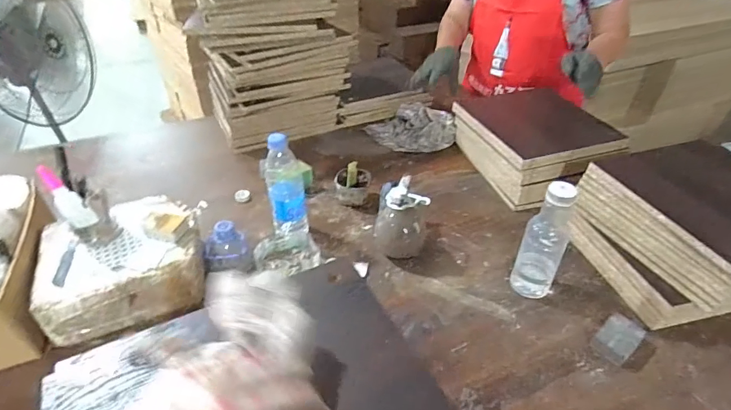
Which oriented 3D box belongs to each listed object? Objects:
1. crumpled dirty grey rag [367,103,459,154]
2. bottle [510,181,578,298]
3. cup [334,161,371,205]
[{"bbox_3d":[0.118,-0.207,1.109,0.220,0.095,0.122,16,41,18],"label":"crumpled dirty grey rag"},{"bbox_3d":[0.286,0.060,0.681,0.052,0.210,0.058,-16,41,-20],"label":"bottle"},{"bbox_3d":[-0.027,-0.044,0.907,0.075,0.084,0.068,1,38,0],"label":"cup"}]

